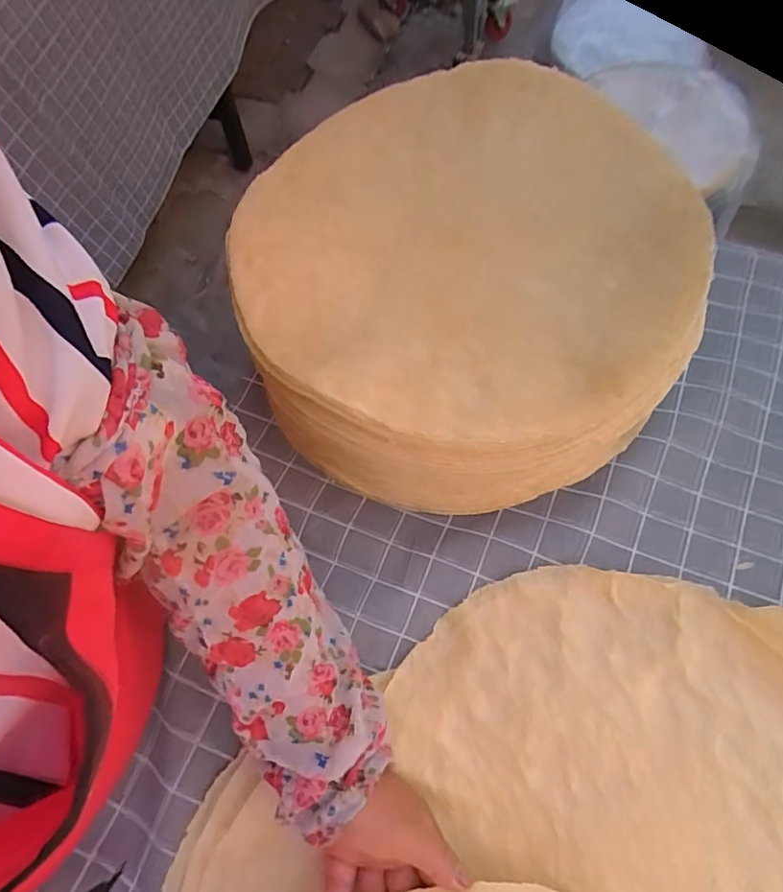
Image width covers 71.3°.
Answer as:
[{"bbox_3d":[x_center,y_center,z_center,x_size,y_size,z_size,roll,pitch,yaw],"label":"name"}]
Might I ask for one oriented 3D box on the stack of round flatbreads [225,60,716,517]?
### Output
[{"bbox_3d":[0.051,-0.135,0.493,0.362,0.152,0.378,-32,70,-9],"label":"stack of round flatbreads"}]

